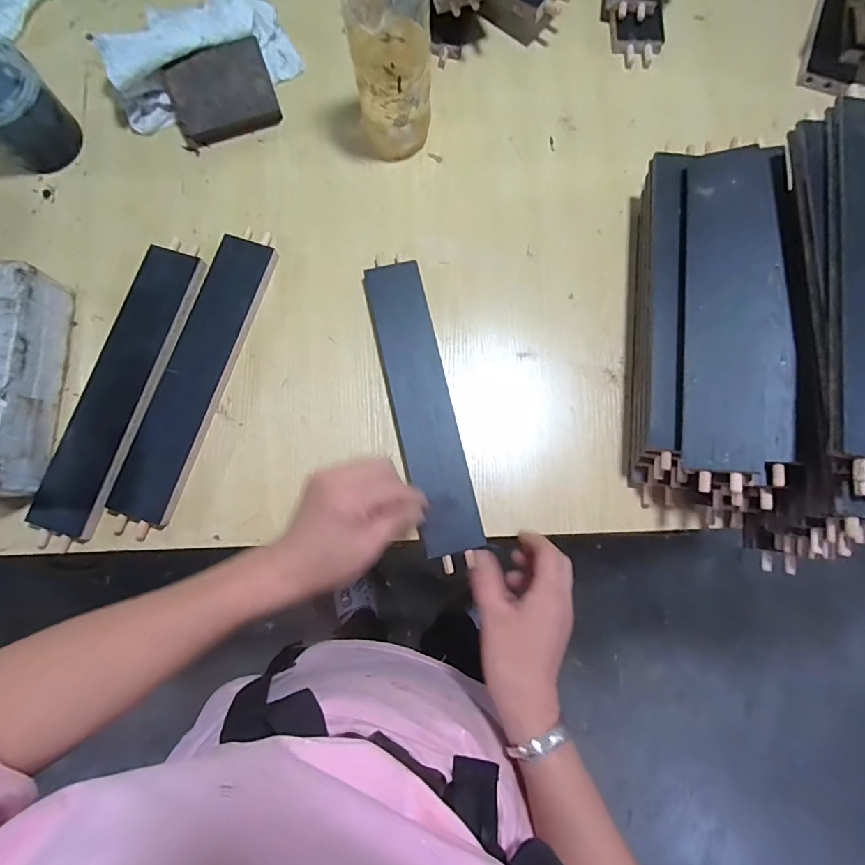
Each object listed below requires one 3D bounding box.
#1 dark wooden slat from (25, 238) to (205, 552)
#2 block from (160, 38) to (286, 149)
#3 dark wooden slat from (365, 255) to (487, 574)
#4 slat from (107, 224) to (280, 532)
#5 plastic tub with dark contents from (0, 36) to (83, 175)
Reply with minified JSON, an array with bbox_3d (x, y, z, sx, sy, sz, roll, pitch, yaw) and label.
[{"bbox_3d":[-0.297,-0.043,0.451,0.062,0.020,0.293,18,80,2],"label":"dark wooden slat"},{"bbox_3d":[-0.222,-0.354,0.492,0.107,0.028,0.074,-18,109,-3],"label":"block"},{"bbox_3d":[-0.010,-0.028,0.451,0.059,0.010,0.289,-13,79,-3],"label":"dark wooden slat"},{"bbox_3d":[-0.228,-0.056,0.450,0.055,0.024,0.302,18,80,2],"label":"slat"},{"bbox_3d":[-0.414,-0.321,0.468,0.080,0.074,0.086,-43,83,-8],"label":"plastic tub with dark contents"}]

